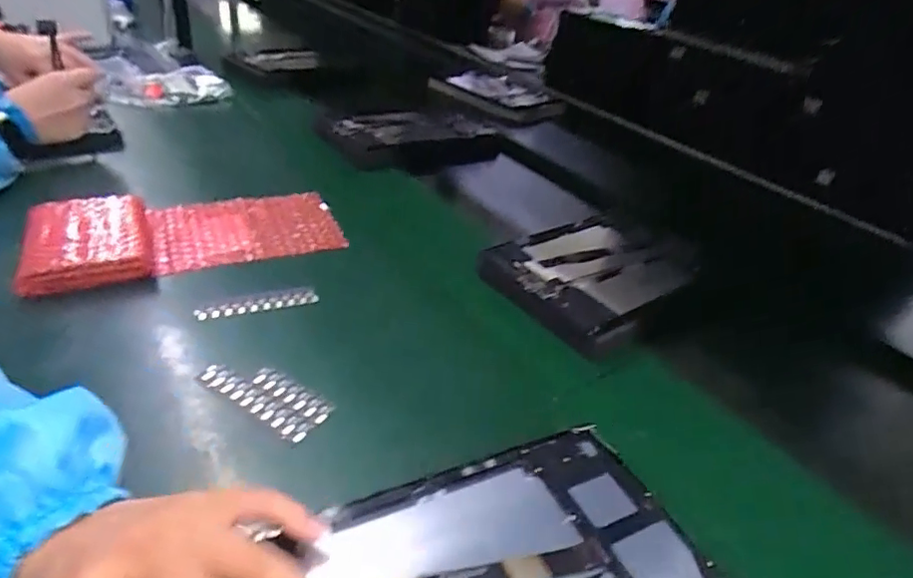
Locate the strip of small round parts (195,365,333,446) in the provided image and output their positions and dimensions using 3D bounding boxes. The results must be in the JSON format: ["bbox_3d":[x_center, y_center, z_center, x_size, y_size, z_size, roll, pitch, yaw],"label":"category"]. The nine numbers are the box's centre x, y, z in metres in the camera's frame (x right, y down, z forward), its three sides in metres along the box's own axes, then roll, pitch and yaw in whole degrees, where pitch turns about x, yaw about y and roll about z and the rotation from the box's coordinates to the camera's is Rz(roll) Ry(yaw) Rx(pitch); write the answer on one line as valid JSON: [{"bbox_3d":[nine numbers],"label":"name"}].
[{"bbox_3d":[-0.134,0.073,0.392,0.094,0.010,0.036,25,37,22],"label":"strip of small round parts"}]

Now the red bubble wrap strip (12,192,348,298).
[{"bbox_3d":[-0.255,-0.059,0.537,0.270,0.034,0.115,-12,39,-29],"label":"red bubble wrap strip"}]

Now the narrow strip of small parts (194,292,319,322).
[{"bbox_3d":[-0.169,0.014,0.473,0.097,0.014,0.010,-7,37,-23],"label":"narrow strip of small parts"}]

